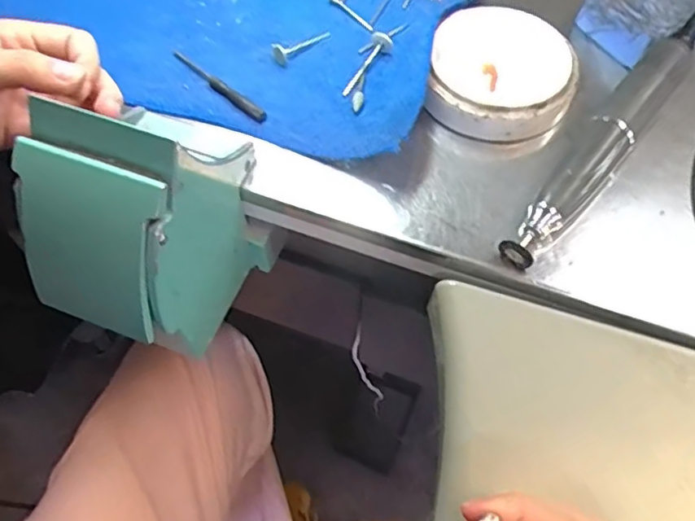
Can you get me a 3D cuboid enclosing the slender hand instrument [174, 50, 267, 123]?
[{"bbox_3d":[-0.077,-0.104,0.367,0.075,0.010,0.006,36,66,19],"label":"slender hand instrument"}]

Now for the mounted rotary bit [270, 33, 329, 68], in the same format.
[{"bbox_3d":[-0.029,-0.135,0.381,0.011,0.013,0.040,36,66,20],"label":"mounted rotary bit"}]

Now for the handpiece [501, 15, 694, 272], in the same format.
[{"bbox_3d":[0.247,-0.057,0.330,0.196,0.033,0.302,36,66,19],"label":"handpiece"}]

